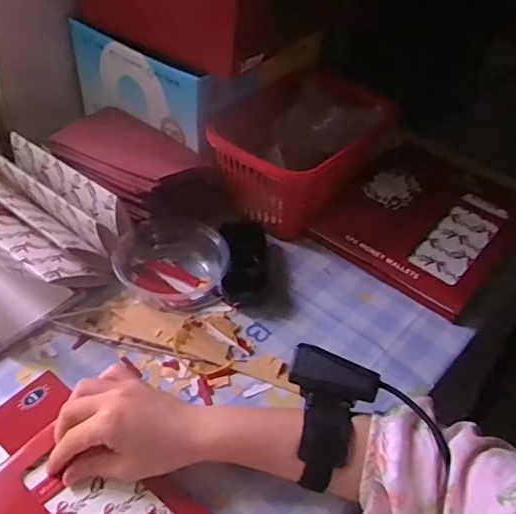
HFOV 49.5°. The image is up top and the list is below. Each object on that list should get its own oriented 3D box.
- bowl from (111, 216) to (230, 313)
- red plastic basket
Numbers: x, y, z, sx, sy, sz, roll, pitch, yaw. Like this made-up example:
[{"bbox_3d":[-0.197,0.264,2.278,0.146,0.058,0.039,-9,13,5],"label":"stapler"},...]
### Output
[{"bbox_3d":[-0.090,0.008,0.585,0.113,0.043,0.101,-10,46,-16],"label":"bowl"},{"bbox_3d":[0.046,-0.140,0.687,0.162,0.116,0.224,26,47,19],"label":"red plastic basket"}]

